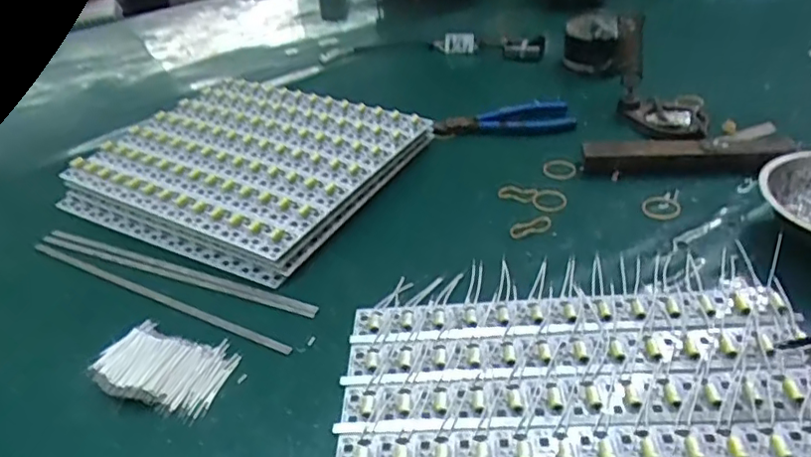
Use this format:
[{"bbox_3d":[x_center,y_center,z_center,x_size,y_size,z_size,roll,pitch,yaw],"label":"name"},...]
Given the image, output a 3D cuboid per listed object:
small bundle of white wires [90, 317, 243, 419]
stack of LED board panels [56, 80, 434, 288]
[{"bbox_3d":[-0.170,0.092,0.406,0.101,0.012,0.063,8,38,19],"label":"small bundle of white wires"},{"bbox_3d":[-0.165,-0.072,0.606,0.300,0.033,0.255,13,40,25],"label":"stack of LED board panels"}]

